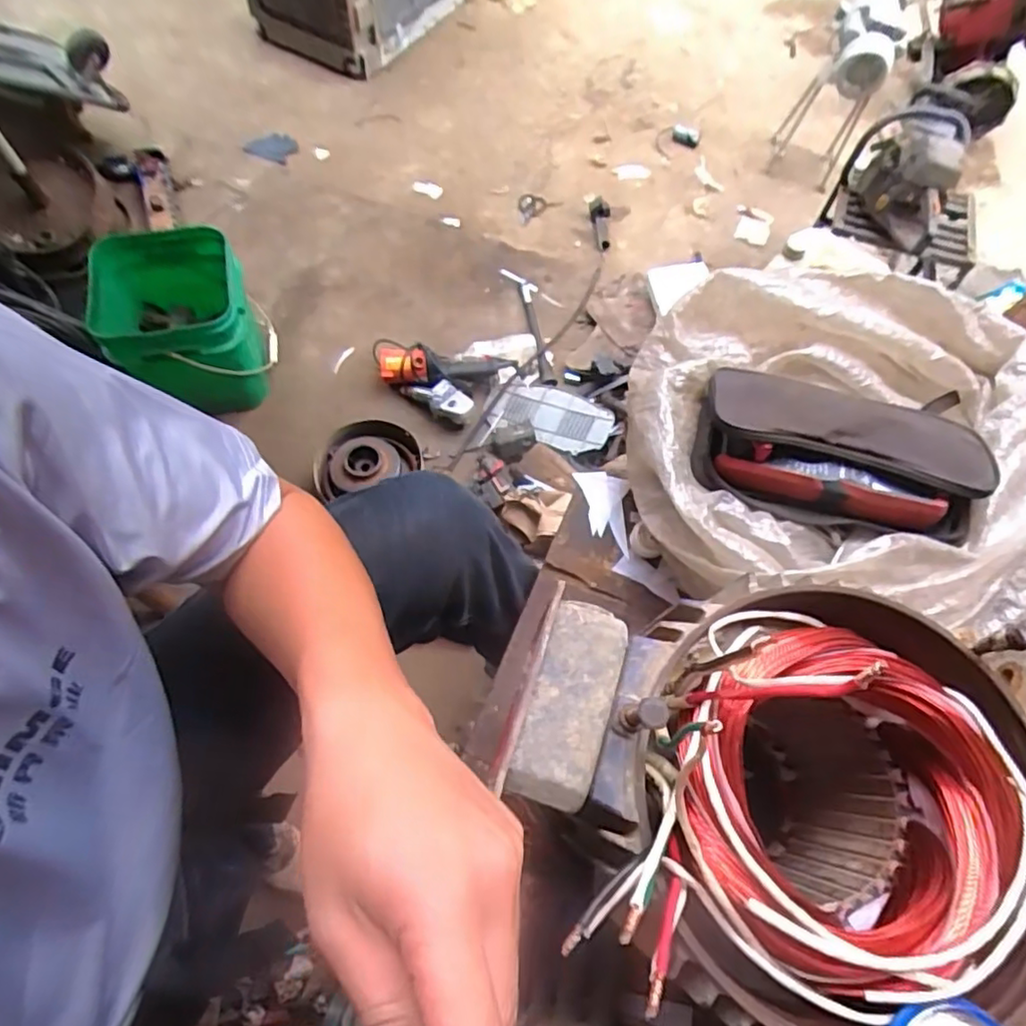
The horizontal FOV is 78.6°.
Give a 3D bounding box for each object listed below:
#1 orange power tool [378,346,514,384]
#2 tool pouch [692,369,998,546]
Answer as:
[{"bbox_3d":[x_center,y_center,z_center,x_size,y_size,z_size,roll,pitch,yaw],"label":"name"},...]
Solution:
[{"bbox_3d":[-0.179,-0.387,1.672,0.368,0.073,0.111,0,69,-3],"label":"orange power tool"},{"bbox_3d":[0.286,-0.070,0.555,0.227,0.067,0.162,16,69,3],"label":"tool pouch"}]

